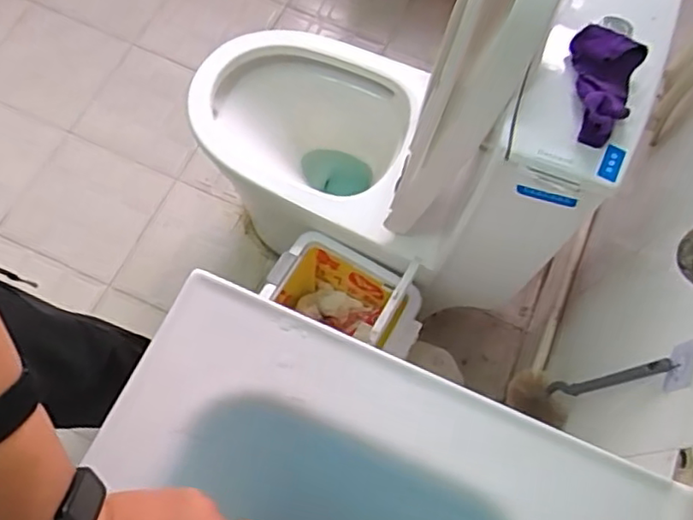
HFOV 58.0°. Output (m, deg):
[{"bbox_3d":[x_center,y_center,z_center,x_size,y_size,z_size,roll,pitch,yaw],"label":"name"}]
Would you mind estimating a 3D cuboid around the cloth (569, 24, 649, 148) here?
[{"bbox_3d":[0.285,-0.200,0.712,0.079,0.032,0.143,22,69,6],"label":"cloth"}]

